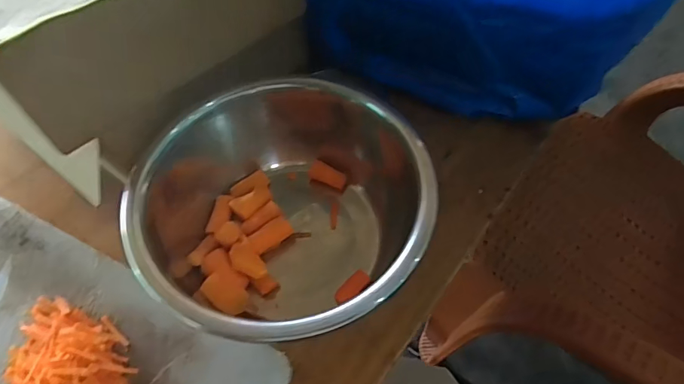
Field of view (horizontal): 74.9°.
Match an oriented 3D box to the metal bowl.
[{"bbox_3d":[-0.047,0.020,0.381,0.230,0.105,0.196,1,57,1],"label":"metal bowl"}]

